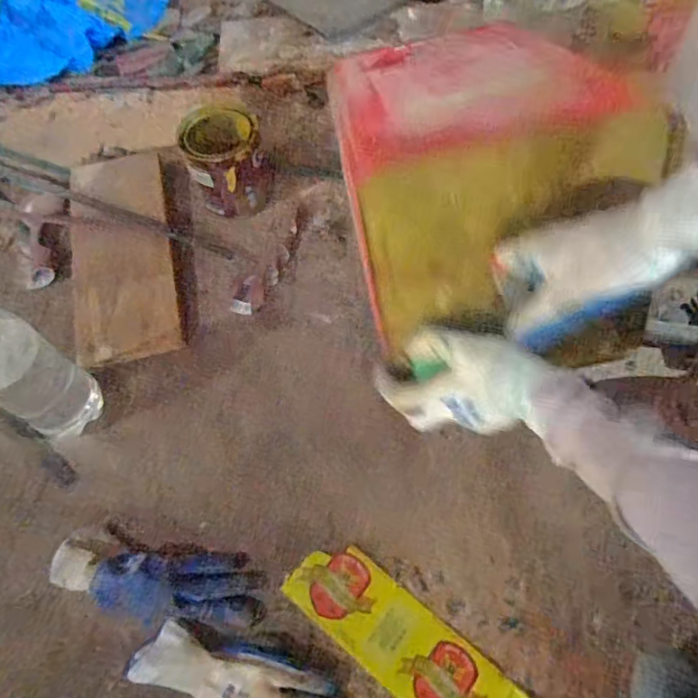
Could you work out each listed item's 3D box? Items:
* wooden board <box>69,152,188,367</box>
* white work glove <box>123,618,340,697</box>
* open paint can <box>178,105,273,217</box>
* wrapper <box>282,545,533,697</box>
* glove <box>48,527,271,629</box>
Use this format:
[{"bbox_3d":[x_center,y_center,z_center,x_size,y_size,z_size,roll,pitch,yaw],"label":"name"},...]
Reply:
[{"bbox_3d":[-0.320,-0.146,0.766,0.141,0.031,0.353,-13,61,-2],"label":"wooden board"},{"bbox_3d":[-0.111,0.334,0.504,0.208,0.030,0.111,16,64,13],"label":"white work glove"},{"bbox_3d":[-0.175,-0.271,0.791,0.111,0.103,0.122,-2,61,4],"label":"open paint can"},{"bbox_3d":[0.061,0.296,0.536,0.268,0.017,0.080,35,69,18],"label":"wrapper"},{"bbox_3d":[-0.198,0.235,0.558,0.217,0.044,0.078,5,62,8],"label":"glove"}]

